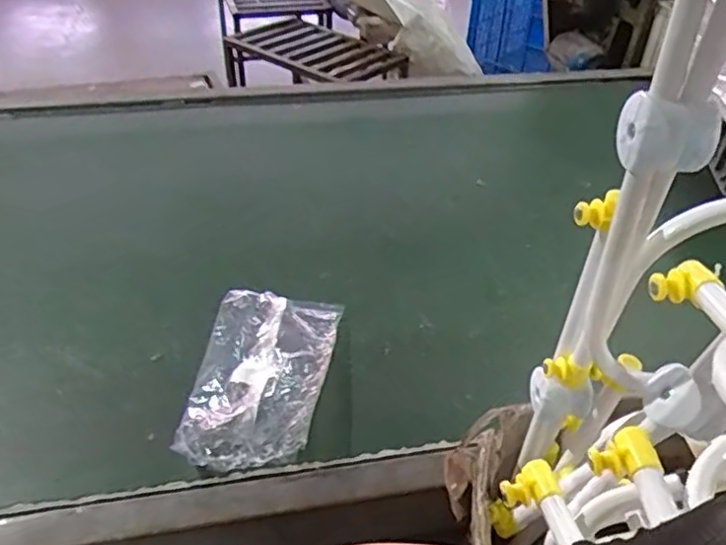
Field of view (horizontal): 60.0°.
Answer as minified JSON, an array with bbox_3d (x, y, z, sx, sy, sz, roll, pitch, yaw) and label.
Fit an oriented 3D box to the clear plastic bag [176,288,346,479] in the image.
[{"bbox_3d":[-0.126,0.119,0.797,0.157,0.057,0.274,7,40,6],"label":"clear plastic bag"}]

